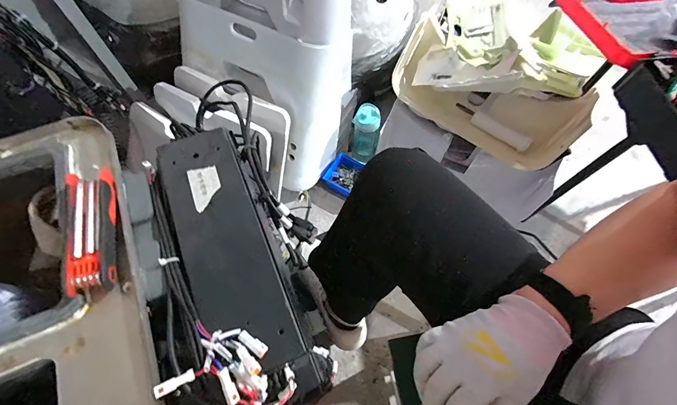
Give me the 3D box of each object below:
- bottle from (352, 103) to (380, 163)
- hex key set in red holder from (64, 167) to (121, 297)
[{"bbox_3d":[0.079,-0.197,0.932,0.071,0.199,0.061,13,66,6],"label":"bottle"},{"bbox_3d":[-0.233,0.023,0.305,0.038,0.021,0.117,-15,66,-7],"label":"hex key set in red holder"}]

